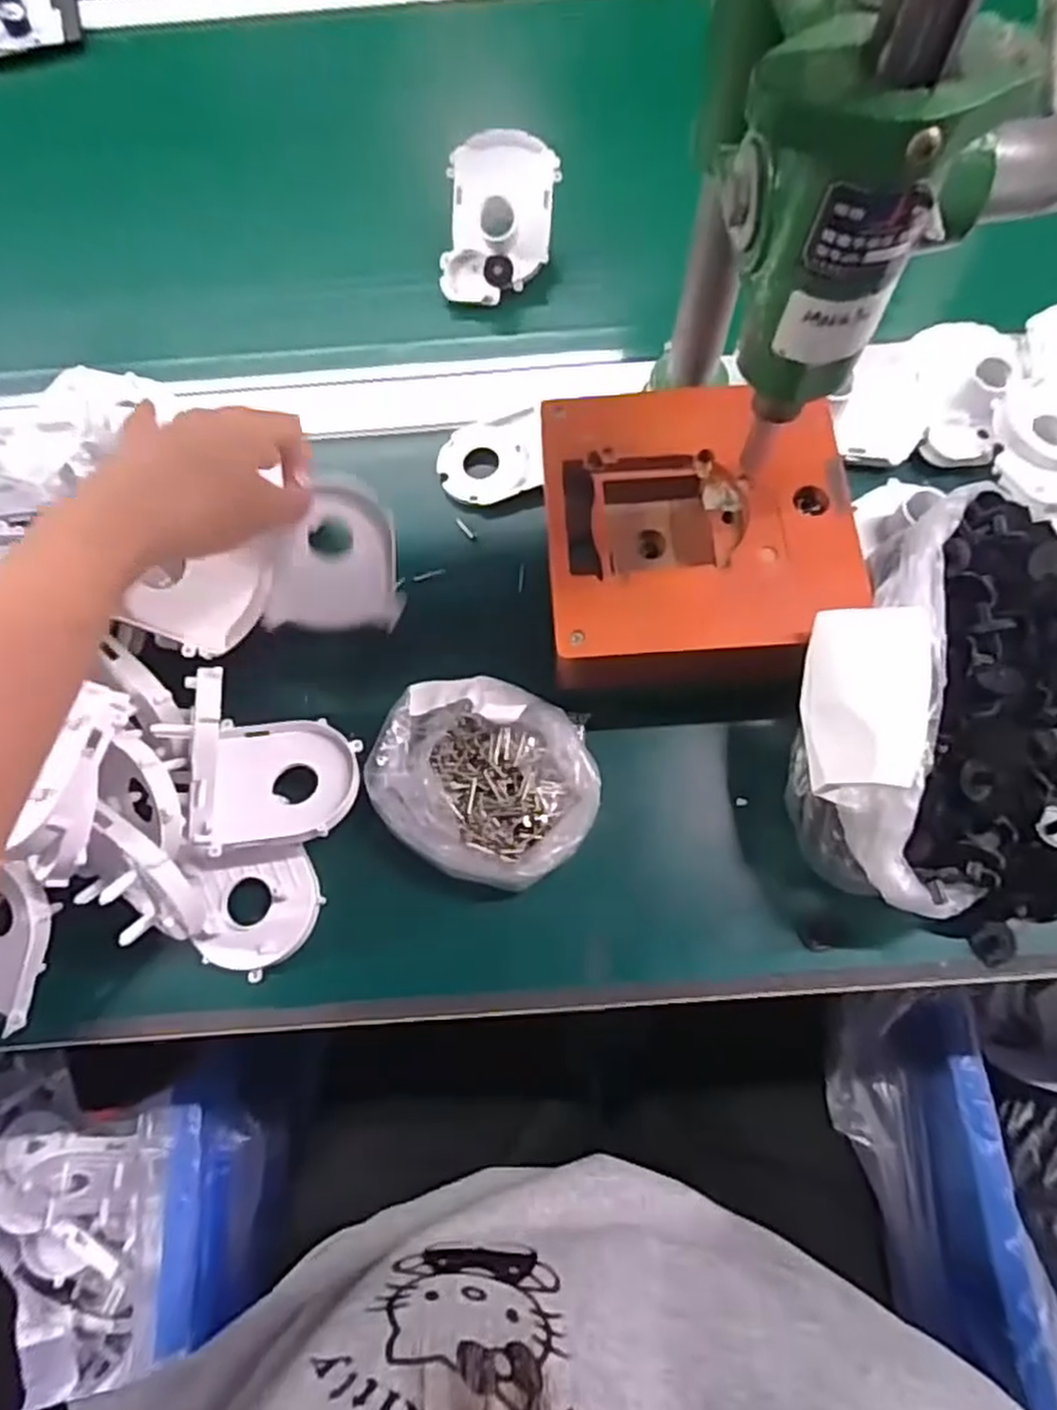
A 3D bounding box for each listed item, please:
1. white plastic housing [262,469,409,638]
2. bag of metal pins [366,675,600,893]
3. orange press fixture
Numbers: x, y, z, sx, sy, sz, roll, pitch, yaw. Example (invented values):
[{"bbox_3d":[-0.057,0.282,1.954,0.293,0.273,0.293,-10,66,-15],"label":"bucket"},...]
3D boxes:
[{"bbox_3d":[-0.098,-0.077,0.406,0.067,0.007,0.081,9,109,-19],"label":"white plastic housing"},{"bbox_3d":[-0.022,0.037,0.392,0.113,0.029,0.094,28,74,7],"label":"bag of metal pins"},{"bbox_3d":[0.085,-0.079,0.406,0.149,0.073,0.161,-1,72,-2],"label":"orange press fixture"}]

